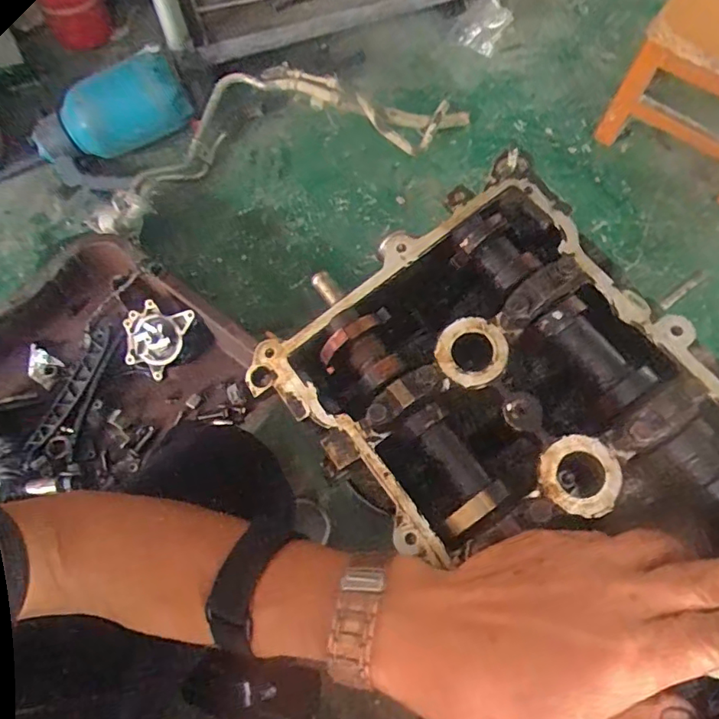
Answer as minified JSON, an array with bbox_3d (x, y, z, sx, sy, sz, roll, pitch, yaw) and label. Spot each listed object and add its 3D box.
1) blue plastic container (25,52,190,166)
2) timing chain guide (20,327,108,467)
[{"bbox_3d":[-0.448,-0.434,0.917,0.294,0.104,0.121,-18,68,8],"label":"blue plastic container"},{"bbox_3d":[-0.446,0.054,0.801,0.031,0.023,0.229,23,69,9],"label":"timing chain guide"}]

